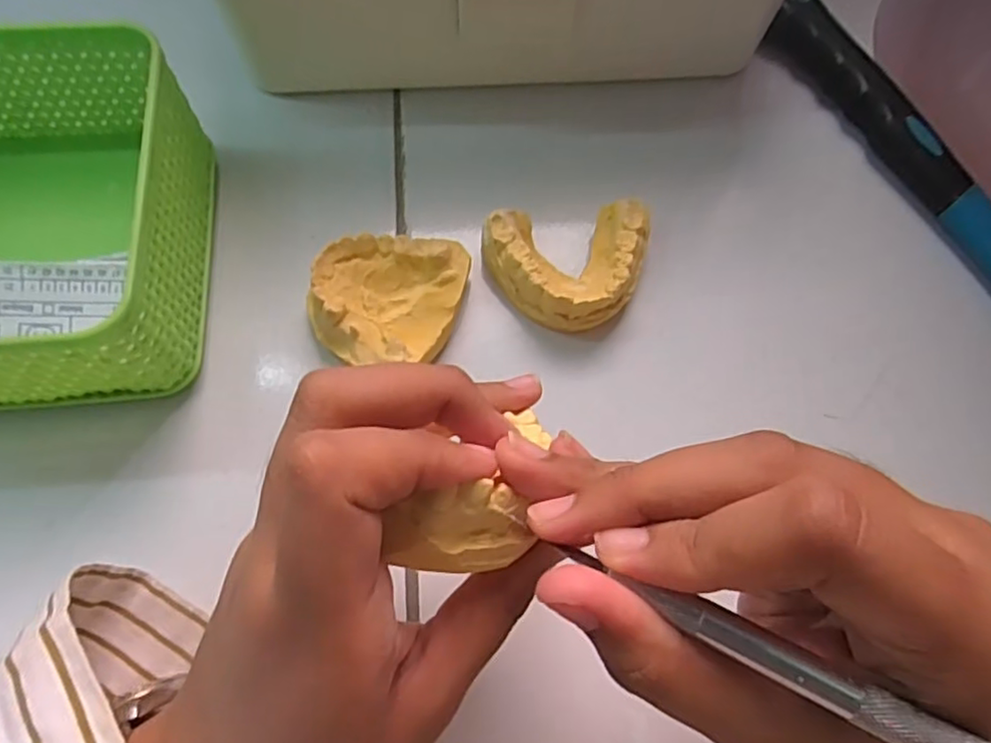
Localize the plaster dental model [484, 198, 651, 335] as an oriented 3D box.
[{"bbox_3d":[0.032,-0.043,0.271,0.070,0.025,0.051,-8,69,-5],"label":"plaster dental model"}]

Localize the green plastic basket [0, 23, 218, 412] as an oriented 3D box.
[{"bbox_3d":[-0.183,-0.057,0.237,0.128,0.057,0.127,-4,69,-3],"label":"green plastic basket"}]

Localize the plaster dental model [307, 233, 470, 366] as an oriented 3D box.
[{"bbox_3d":[-0.043,-0.029,0.261,0.059,0.020,0.054,1,68,-2],"label":"plaster dental model"}]

